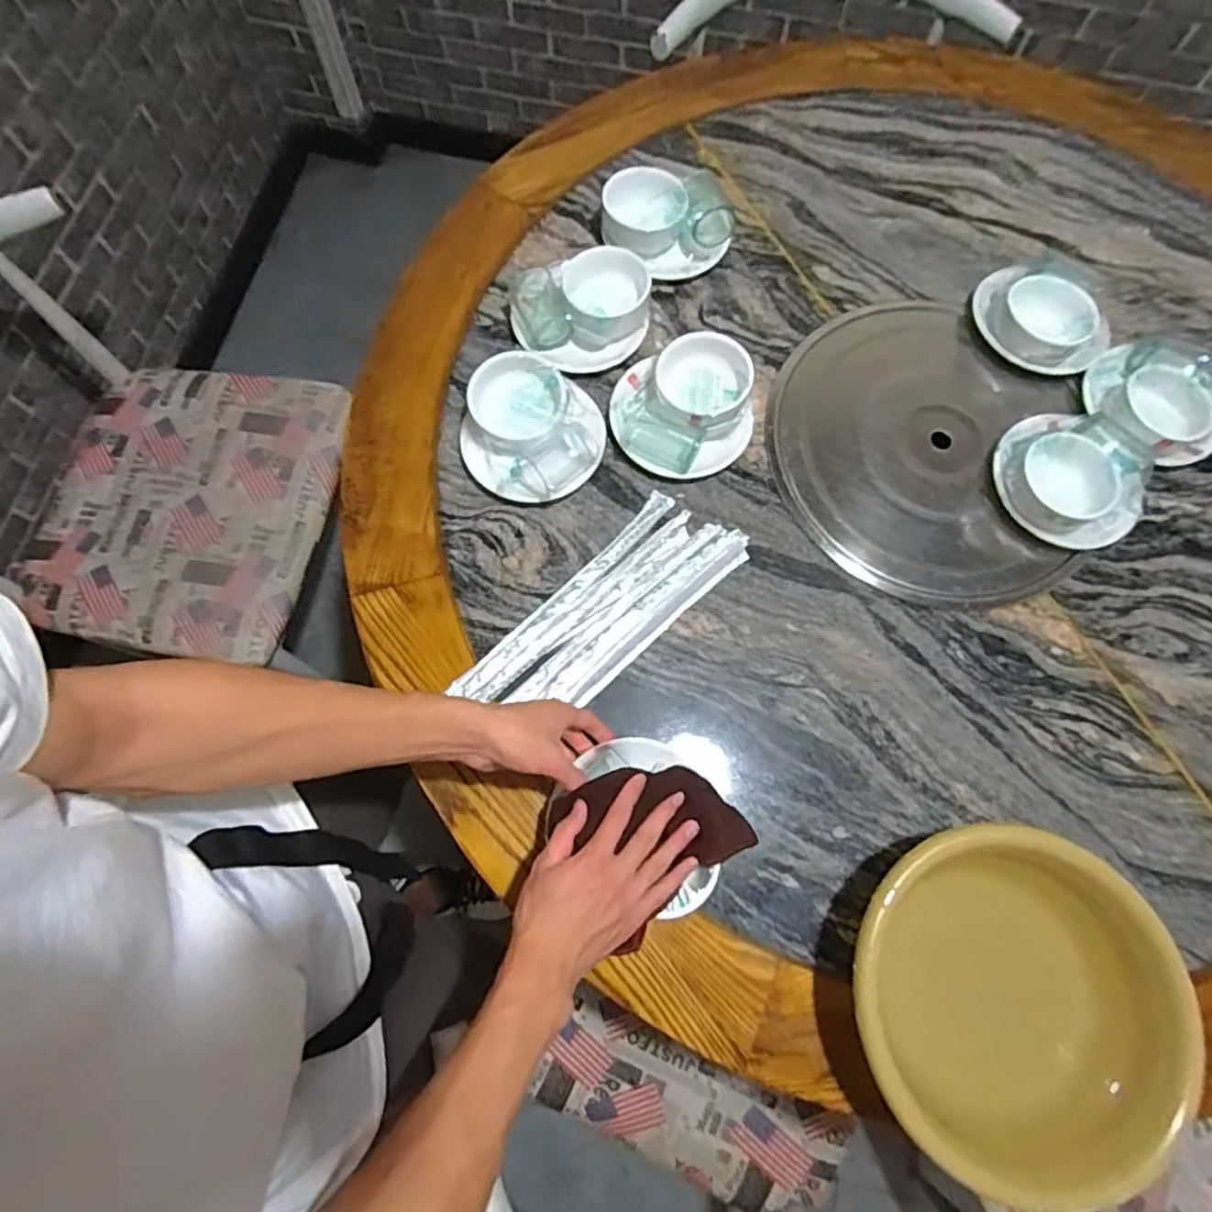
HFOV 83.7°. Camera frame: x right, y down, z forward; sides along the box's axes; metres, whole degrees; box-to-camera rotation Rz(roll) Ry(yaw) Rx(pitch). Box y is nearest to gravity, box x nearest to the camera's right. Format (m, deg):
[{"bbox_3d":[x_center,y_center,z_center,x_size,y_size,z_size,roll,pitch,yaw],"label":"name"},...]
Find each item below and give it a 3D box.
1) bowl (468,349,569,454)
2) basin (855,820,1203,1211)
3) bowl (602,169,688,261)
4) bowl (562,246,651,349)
[{"bbox_3d":[-0.091,-0.210,0.714,0.095,0.057,0.102,0,73,-1],"label":"bowl"},{"bbox_3d":[0.307,0.311,0.544,0.232,0.096,0.233,0,73,-1],"label":"basin"},{"bbox_3d":[0.043,-0.451,0.787,0.093,0.057,0.085,0,73,-1],"label":"bowl"},{"bbox_3d":[0.000,-0.341,0.754,0.089,0.070,0.093,0,73,-1],"label":"bowl"}]

